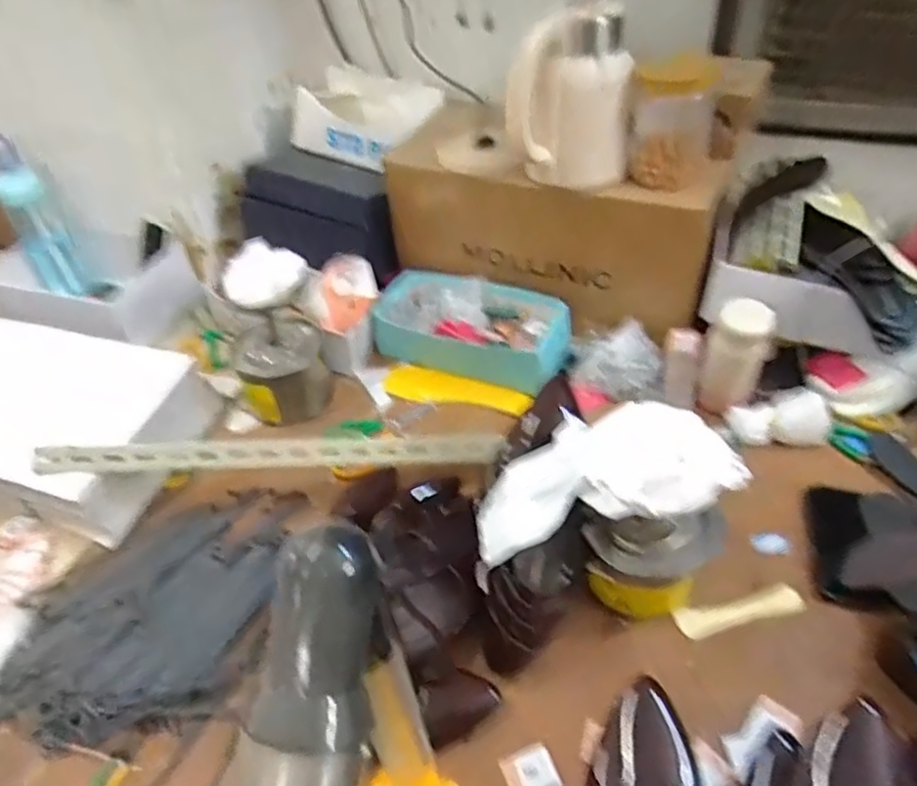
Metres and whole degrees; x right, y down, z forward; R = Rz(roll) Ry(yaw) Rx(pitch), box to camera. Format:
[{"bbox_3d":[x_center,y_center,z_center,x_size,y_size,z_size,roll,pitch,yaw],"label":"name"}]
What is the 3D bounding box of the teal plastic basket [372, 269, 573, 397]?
[{"bbox_3d":[0.009,-0.103,1.092,0.320,0.104,0.163,18,49,22],"label":"teal plastic basket"}]

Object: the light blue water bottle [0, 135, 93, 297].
[{"bbox_3d":[-0.751,-0.298,1.226,0.080,0.262,0.068,-31,50,-23],"label":"light blue water bottle"}]

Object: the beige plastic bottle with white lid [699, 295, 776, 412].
[{"bbox_3d":[0.381,-0.055,0.947,0.079,0.157,0.066,14,48,19],"label":"beige plastic bottle with white lid"}]

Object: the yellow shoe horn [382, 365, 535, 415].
[{"bbox_3d":[-0.005,-0.006,1.050,0.247,0.046,0.057,18,50,23],"label":"yellow shoe horn"}]

